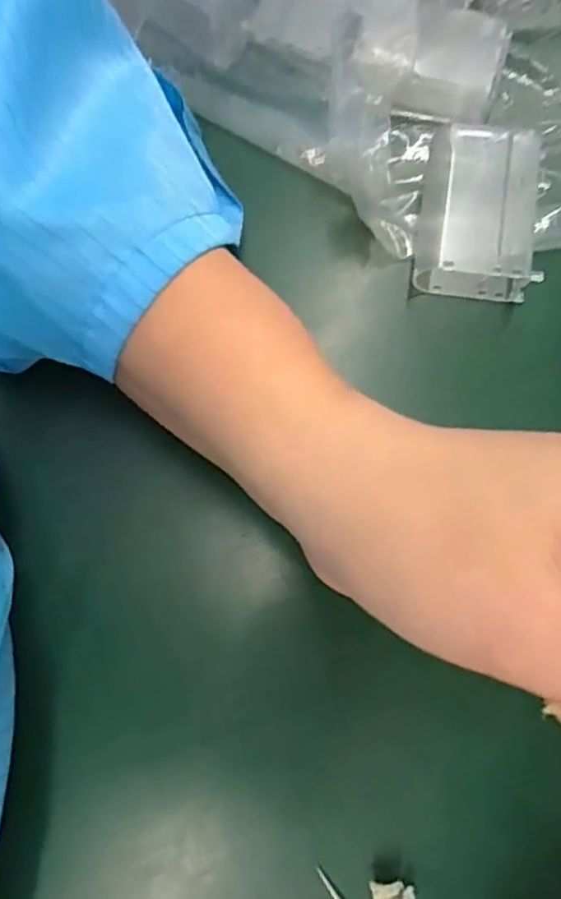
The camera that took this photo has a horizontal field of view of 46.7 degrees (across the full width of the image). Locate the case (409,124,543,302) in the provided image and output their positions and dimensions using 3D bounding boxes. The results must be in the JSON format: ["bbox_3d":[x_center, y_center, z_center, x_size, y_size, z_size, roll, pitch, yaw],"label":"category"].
[{"bbox_3d":[0.071,-0.086,0.233,0.039,0.023,0.054,7,77,2],"label":"case"}]

